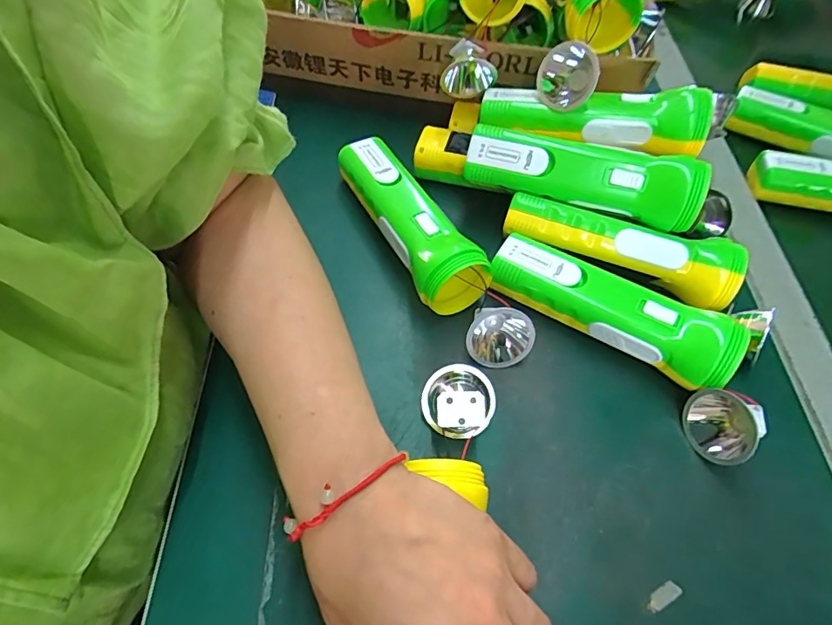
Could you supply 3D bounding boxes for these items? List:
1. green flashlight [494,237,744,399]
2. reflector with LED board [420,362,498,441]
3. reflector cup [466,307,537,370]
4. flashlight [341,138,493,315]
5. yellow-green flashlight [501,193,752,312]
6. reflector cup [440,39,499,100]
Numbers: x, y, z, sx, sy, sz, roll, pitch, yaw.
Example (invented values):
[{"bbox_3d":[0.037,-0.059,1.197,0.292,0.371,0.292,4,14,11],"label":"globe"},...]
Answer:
[{"bbox_3d":[0.132,-0.004,0.341,0.168,0.045,0.051,32,60,16],"label":"green flashlight"},{"bbox_3d":[0.025,0.055,0.301,0.043,0.035,0.049,26,59,12],"label":"reflector with LED board"},{"bbox_3d":[0.056,0.017,0.336,0.042,0.031,0.040,19,95,-6],"label":"reflector cup"},{"bbox_3d":[-0.008,-0.075,0.373,0.048,0.046,0.168,-23,62,-18],"label":"flashlight"},{"bbox_3d":[0.148,-0.042,0.365,0.171,0.046,0.043,17,57,6],"label":"yellow-green flashlight"},{"bbox_3d":[0.042,-0.199,0.408,0.043,0.051,0.032,-3,76,-4],"label":"reflector cup"}]

